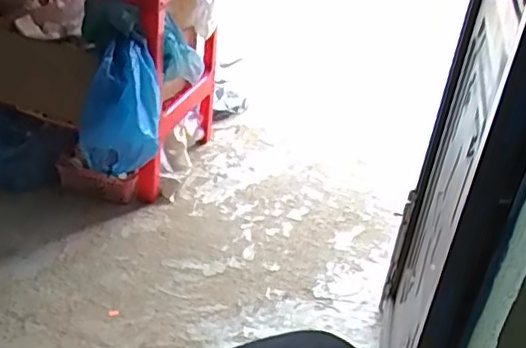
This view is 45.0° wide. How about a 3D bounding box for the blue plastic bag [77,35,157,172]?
[{"bbox_3d":[-0.321,-0.141,1.415,0.169,0.252,0.218,0,33,-11],"label":"blue plastic bag"}]

